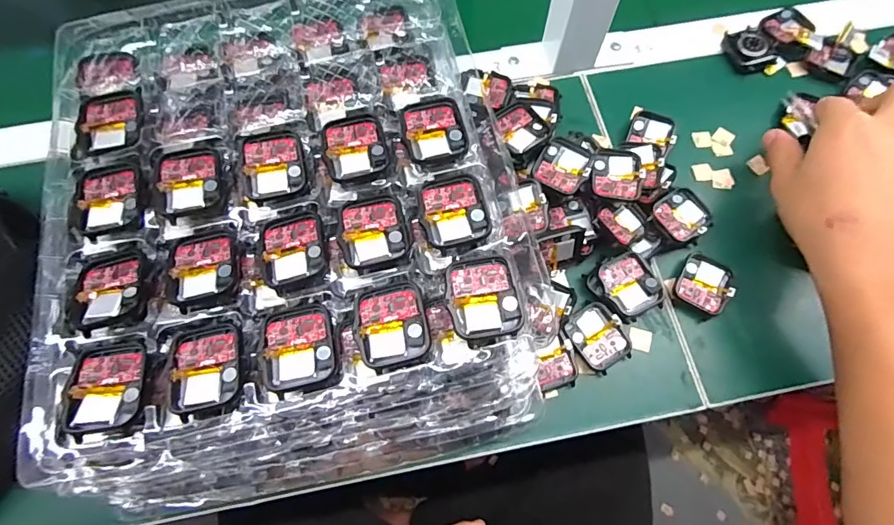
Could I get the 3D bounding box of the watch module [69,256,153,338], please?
[{"bbox_3d":[-0.182,0.015,0.244,0.038,0.012,0.044,-12,69,-4],"label":"watch module"}]

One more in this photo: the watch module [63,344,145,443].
[{"bbox_3d":[-0.171,0.062,0.227,0.034,0.010,0.045,-14,70,-5],"label":"watch module"}]

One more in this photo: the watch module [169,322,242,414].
[{"bbox_3d":[-0.124,0.052,0.233,0.036,0.007,0.045,-9,69,-3],"label":"watch module"}]

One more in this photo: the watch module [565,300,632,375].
[{"bbox_3d":[0.108,0.053,0.323,0.037,0.008,0.045,-36,73,-12],"label":"watch module"}]

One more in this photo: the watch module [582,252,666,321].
[{"bbox_3d":[0.131,0.016,0.328,0.043,0.015,0.047,-35,73,-12],"label":"watch module"}]

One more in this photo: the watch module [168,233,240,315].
[{"bbox_3d":[-0.135,0.004,0.249,0.037,0.007,0.042,-13,70,-5],"label":"watch module"}]

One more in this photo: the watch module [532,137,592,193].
[{"bbox_3d":[0.087,-0.073,0.335,0.037,0.005,0.040,26,71,10],"label":"watch module"}]

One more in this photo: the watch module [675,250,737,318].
[{"bbox_3d":[0.193,0.016,0.337,0.036,0.010,0.041,26,71,10],"label":"watch module"}]

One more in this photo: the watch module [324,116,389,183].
[{"bbox_3d":[-0.056,-0.070,0.274,0.036,0.005,0.042,-12,69,-4],"label":"watch module"}]

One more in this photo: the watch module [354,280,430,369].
[{"bbox_3d":[-0.029,0.033,0.238,0.036,0.007,0.042,-12,69,-4],"label":"watch module"}]

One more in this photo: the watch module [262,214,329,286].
[{"bbox_3d":[-0.086,-0.008,0.254,0.035,0.006,0.040,-11,69,-4],"label":"watch module"}]

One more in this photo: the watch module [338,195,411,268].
[{"bbox_3d":[-0.042,-0.019,0.258,0.037,0.004,0.040,-10,69,-4],"label":"watch module"}]

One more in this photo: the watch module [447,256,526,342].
[{"bbox_3d":[0.020,0.018,0.237,0.036,0.006,0.042,-13,70,-4],"label":"watch module"}]

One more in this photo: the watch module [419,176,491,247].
[{"bbox_3d":[0.004,-0.030,0.259,0.037,0.005,0.042,-11,69,-4],"label":"watch module"}]

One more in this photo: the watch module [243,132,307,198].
[{"bbox_3d":[-0.103,-0.060,0.269,0.035,0.007,0.041,-10,69,-3],"label":"watch module"}]

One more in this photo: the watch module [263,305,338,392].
[{"bbox_3d":[-0.077,0.044,0.236,0.036,0.006,0.041,-13,69,-4],"label":"watch module"}]

